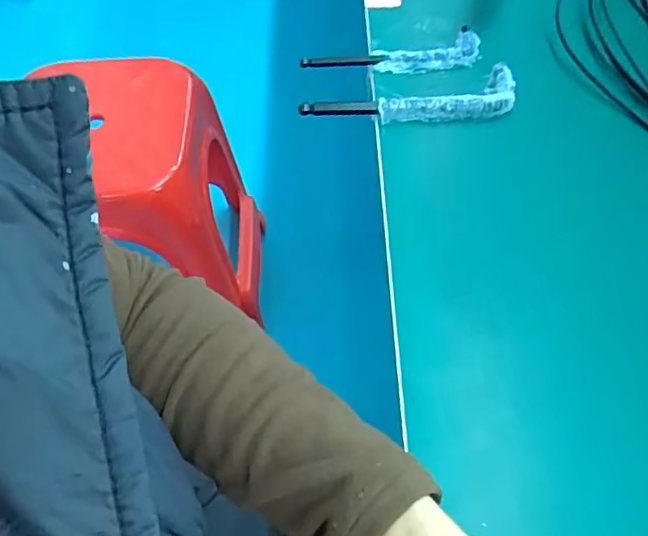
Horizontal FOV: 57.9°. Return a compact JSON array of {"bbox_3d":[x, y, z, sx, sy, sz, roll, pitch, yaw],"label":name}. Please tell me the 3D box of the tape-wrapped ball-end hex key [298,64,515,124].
[{"bbox_3d":[0.072,-0.141,0.494,0.179,0.018,0.041,-7,56,-3],"label":"tape-wrapped ball-end hex key"}]

